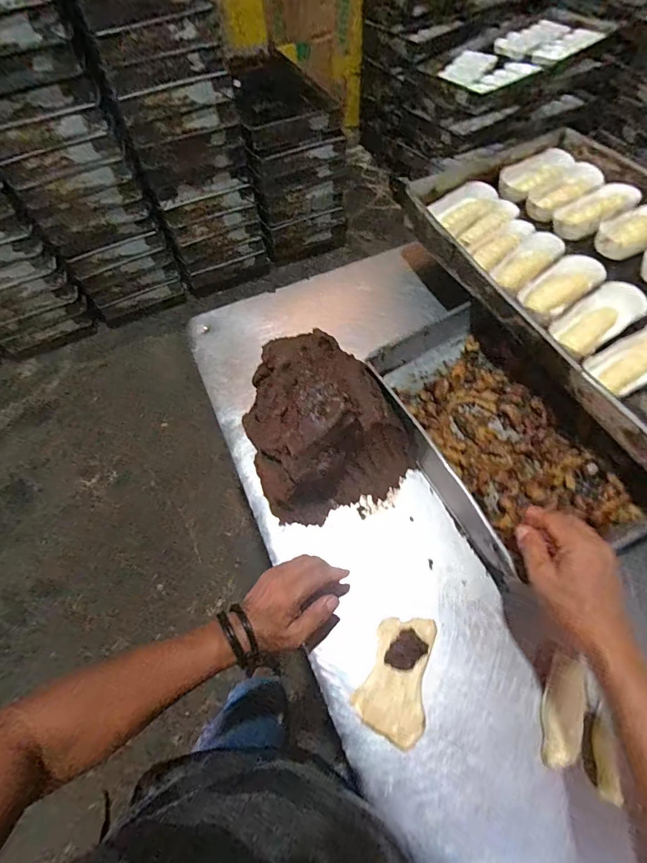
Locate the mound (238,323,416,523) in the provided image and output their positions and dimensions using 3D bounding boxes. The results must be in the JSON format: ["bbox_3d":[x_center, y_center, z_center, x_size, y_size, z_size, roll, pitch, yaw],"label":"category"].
[{"bbox_3d":[-0.011,-0.022,0.547,0.199,0.122,0.232,-28,65,-12],"label":"mound"}]

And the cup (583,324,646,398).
[{"bbox_3d":[0.401,-0.094,0.524,0.122,0.031,0.064,-23,64,-9],"label":"cup"}]

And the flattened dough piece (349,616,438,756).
[{"bbox_3d":[0.081,0.268,0.455,0.072,0.014,0.121,15,64,10],"label":"flattened dough piece"}]

